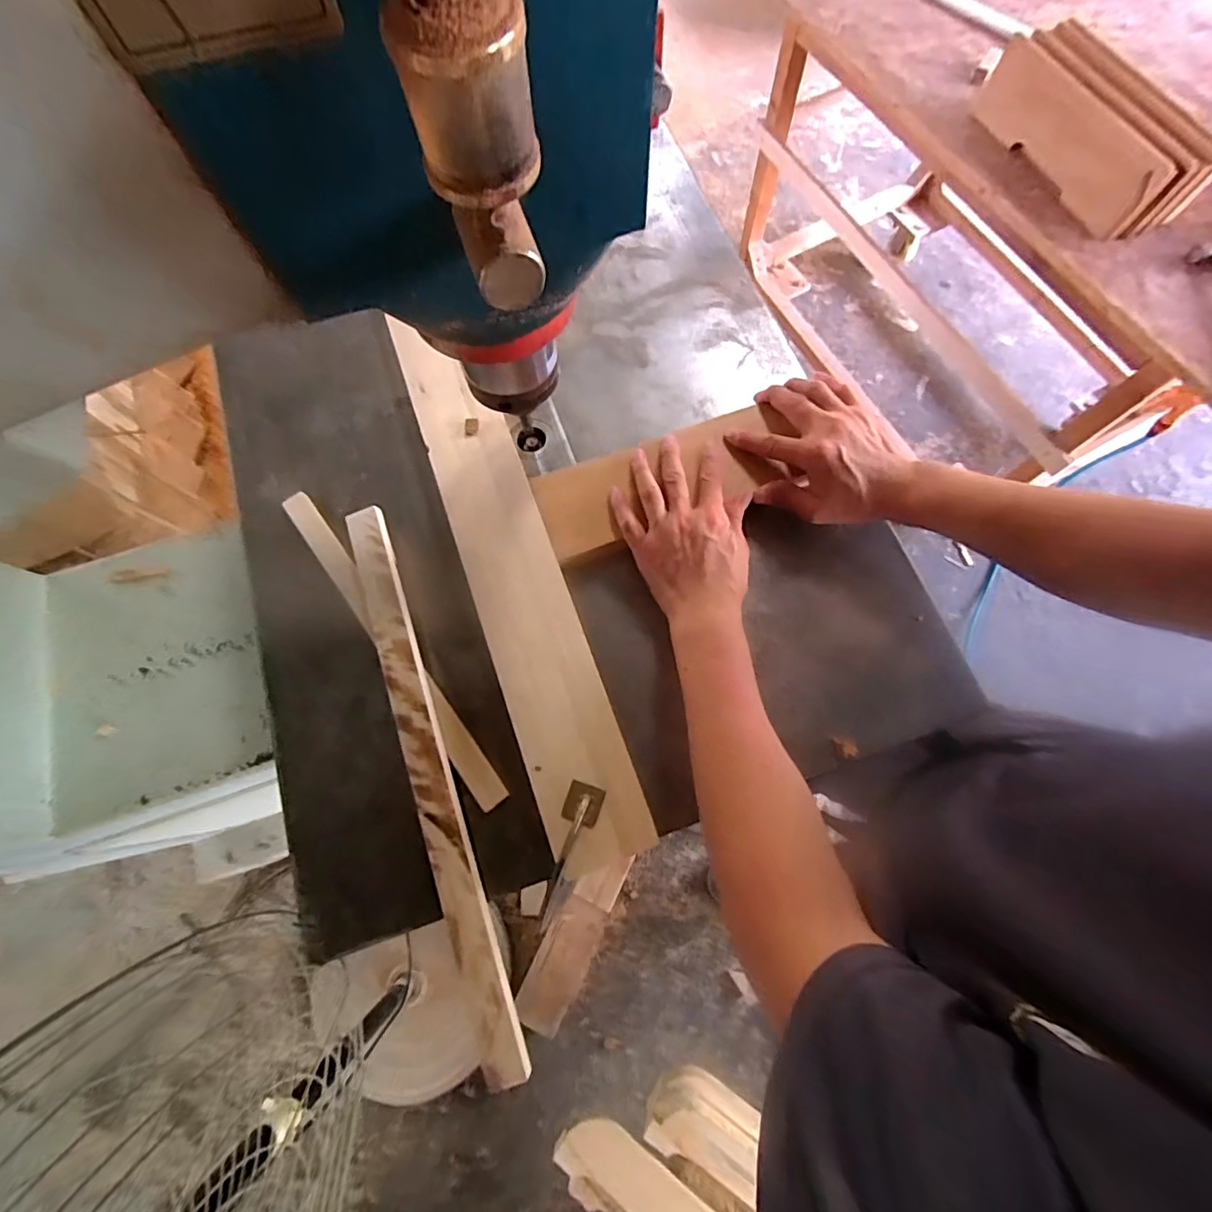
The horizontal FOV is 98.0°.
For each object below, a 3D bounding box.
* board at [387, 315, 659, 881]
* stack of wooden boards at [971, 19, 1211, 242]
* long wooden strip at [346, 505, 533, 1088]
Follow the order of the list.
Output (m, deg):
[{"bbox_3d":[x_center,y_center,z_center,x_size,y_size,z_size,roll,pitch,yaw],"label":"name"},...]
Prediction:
[{"bbox_3d":[-0.084,-0.041,0.476,0.089,0.020,0.513,-18,74,-5],"label":"board"},{"bbox_3d":[0.689,-0.700,0.761,0.095,0.110,0.362,-19,74,-5],"label":"stack of wooden boards"},{"bbox_3d":[-0.147,0.127,0.434,0.037,0.013,0.461,-19,77,-6],"label":"long wooden strip"}]

